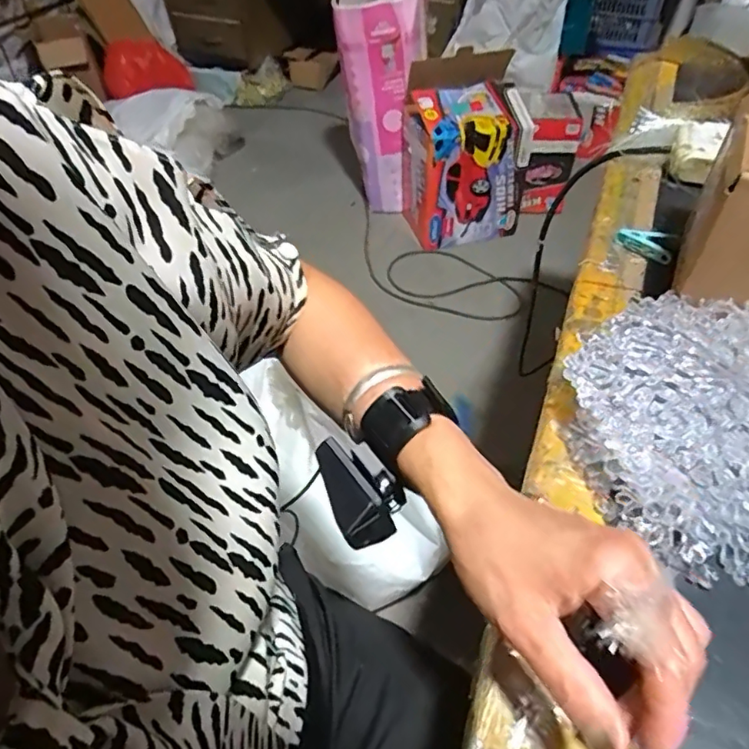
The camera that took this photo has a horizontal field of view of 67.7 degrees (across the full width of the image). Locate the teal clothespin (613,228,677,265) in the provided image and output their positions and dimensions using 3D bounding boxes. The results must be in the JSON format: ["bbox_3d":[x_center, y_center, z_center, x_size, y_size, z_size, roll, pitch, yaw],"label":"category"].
[{"bbox_3d":[0.244,-0.121,0.506,0.050,0.014,0.030,21,52,21],"label":"teal clothespin"}]

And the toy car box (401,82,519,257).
[{"bbox_3d":[0.261,-0.616,1.640,0.305,0.397,0.224,-15,48,-12],"label":"toy car box"}]

